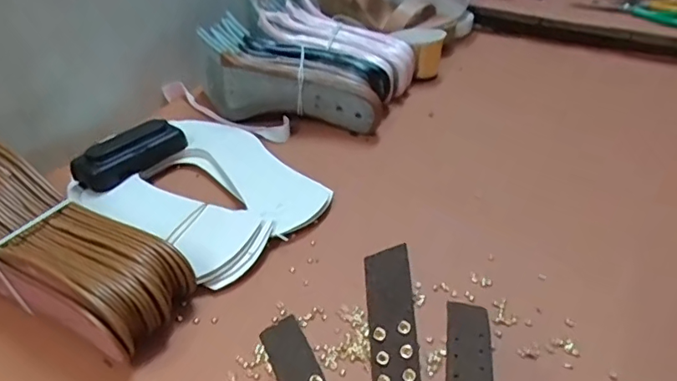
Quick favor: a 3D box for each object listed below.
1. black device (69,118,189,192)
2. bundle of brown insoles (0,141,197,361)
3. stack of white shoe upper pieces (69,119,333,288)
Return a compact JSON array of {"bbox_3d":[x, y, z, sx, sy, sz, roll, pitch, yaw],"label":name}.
[{"bbox_3d":[-0.203,-0.038,0.530,0.049,0.024,0.106,25,43,30],"label":"black device"},{"bbox_3d":[-0.224,0.041,0.399,0.236,0.084,0.083,18,40,24],"label":"bundle of brown insoles"},{"bbox_3d":[-0.128,0.001,0.505,0.173,0.022,0.216,-30,45,-34],"label":"stack of white shoe upper pieces"}]

